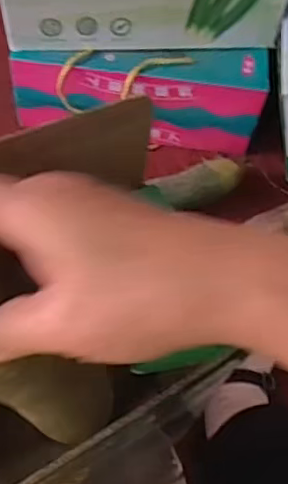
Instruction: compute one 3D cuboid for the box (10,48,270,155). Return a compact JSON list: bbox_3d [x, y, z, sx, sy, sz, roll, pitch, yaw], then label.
[{"bbox_3d":[-0.007,-0.197,0.825,0.331,0.132,0.077,2,64,0],"label":"box"}]

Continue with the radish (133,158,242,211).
[{"bbox_3d":[0.070,-0.075,0.816,0.136,0.043,0.050,-16,64,-12],"label":"radish"}]

